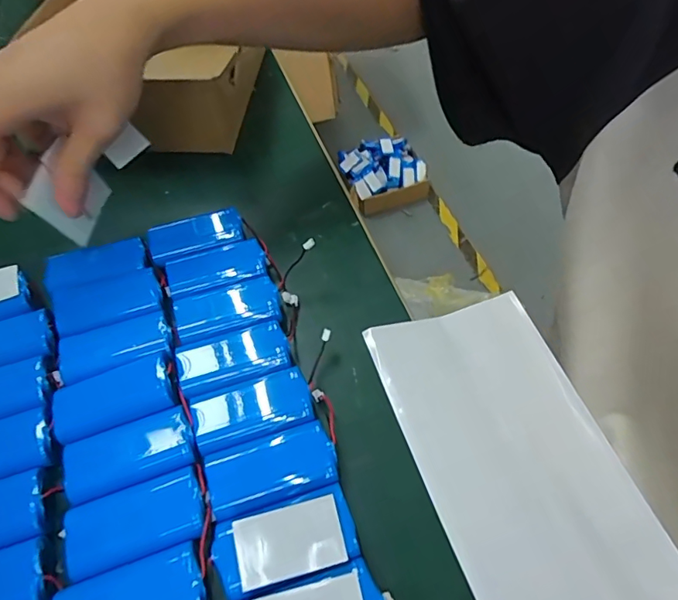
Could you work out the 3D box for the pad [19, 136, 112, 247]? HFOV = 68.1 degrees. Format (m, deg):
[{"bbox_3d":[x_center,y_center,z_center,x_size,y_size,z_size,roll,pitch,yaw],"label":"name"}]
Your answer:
[{"bbox_3d":[-0.177,-0.070,0.329,0.008,0.054,0.048,5,67,23],"label":"pad"}]

